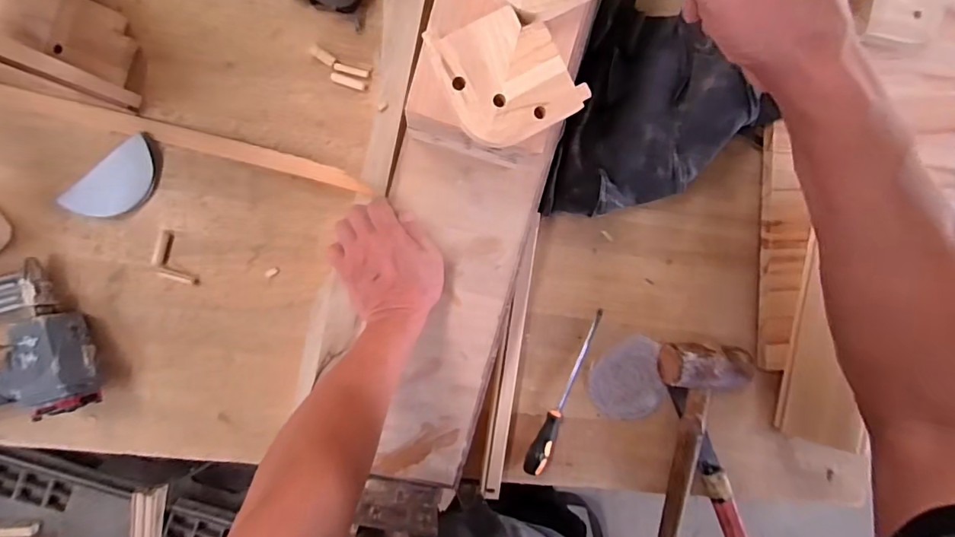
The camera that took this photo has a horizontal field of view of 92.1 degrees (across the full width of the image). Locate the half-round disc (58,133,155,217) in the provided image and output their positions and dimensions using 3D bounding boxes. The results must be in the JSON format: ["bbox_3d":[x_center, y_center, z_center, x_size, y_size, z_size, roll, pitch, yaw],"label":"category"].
[{"bbox_3d":[-0.416,-0.097,0.532,0.118,0.015,0.053,-37,99,-2],"label":"half-round disc"}]

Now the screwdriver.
[{"bbox_3d":[0.121,0.167,0.624,0.029,0.027,0.236,27,86,-8],"label":"screwdriver"}]

